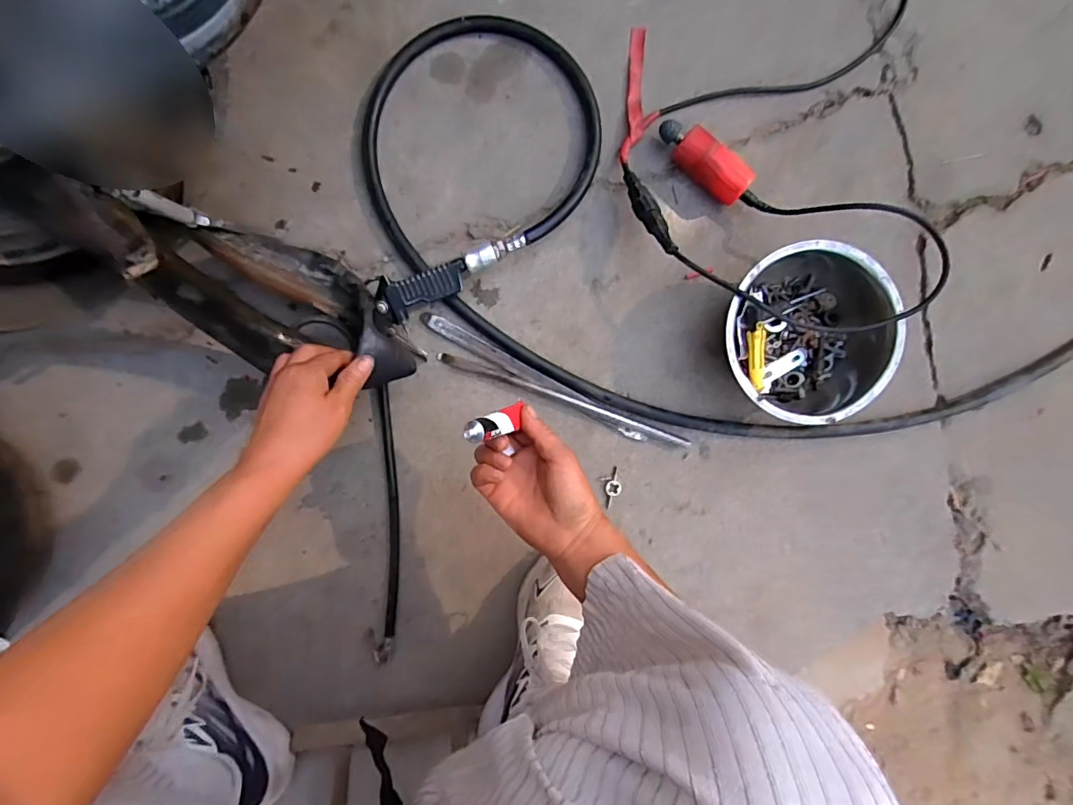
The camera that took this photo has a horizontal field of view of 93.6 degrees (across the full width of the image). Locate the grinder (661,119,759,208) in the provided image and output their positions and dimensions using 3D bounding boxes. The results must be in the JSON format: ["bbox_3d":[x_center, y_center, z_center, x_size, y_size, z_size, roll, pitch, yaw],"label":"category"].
[{"bbox_3d":[0.188,-0.265,0.559,0.126,0.036,0.045,41,90,-5],"label":"grinder"}]

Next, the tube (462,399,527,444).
[{"bbox_3d":[-0.032,0.018,0.407,0.011,0.074,0.022,-10,95,29],"label":"tube"}]

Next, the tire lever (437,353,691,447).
[{"bbox_3d":[0.032,-0.004,0.586,0.302,0.014,0.014,19,94,-2],"label":"tire lever"}]

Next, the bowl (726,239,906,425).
[{"bbox_3d":[0.291,-0.073,0.559,0.177,0.080,0.185,0,90,-6],"label":"bowl"}]

